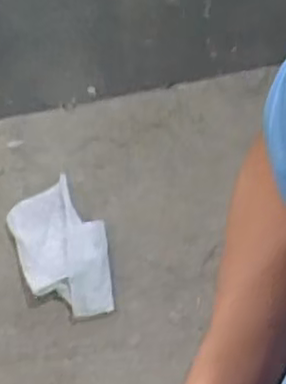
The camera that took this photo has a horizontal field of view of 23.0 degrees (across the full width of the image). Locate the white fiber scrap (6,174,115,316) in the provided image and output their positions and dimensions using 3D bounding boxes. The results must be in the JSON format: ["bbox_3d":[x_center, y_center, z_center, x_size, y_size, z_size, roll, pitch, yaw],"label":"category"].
[{"bbox_3d":[-0.169,0.124,1.507,0.182,0.064,0.300,-20,66,-10],"label":"white fiber scrap"}]

